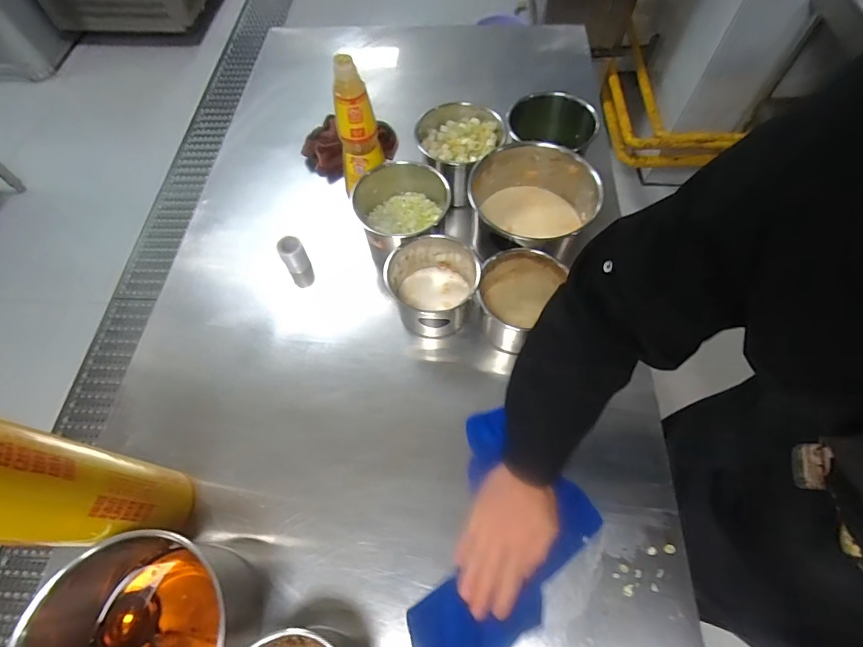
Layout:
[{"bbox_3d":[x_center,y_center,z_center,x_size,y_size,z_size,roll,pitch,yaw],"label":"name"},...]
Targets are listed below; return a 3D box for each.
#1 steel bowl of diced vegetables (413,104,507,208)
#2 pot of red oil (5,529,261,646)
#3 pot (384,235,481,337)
[{"bbox_3d":[0.050,-0.291,0.759,0.150,0.089,0.178,-4,62,0],"label":"steel bowl of diced vegetables"},{"bbox_3d":[-0.280,0.324,0.436,0.174,0.146,0.170,-1,62,1],"label":"pot of red oil"},{"bbox_3d":[0.001,-0.056,0.656,0.125,0.097,0.122,-1,62,1],"label":"pot"}]

